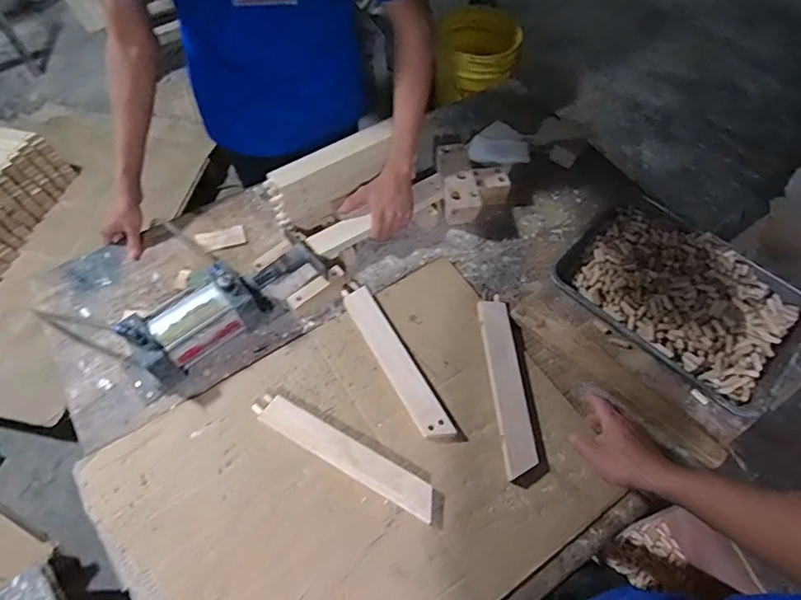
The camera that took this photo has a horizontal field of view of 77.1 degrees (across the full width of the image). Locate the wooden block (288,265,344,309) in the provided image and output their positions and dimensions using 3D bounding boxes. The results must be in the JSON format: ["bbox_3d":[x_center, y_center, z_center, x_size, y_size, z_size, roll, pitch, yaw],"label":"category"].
[{"bbox_3d":[-0.145,-0.017,0.875,0.105,0.041,0.022,-36,67,-19],"label":"wooden block"}]

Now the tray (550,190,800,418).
[{"bbox_3d":[0.480,-0.014,0.854,0.283,0.047,0.380,-38,68,-20],"label":"tray"}]

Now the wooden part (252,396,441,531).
[{"bbox_3d":[-0.076,0.226,0.732,0.308,0.026,0.049,27,64,14],"label":"wooden part"}]

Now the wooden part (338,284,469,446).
[{"bbox_3d":[-0.007,0.093,0.807,0.053,0.024,0.311,-27,64,-15],"label":"wooden part"}]

